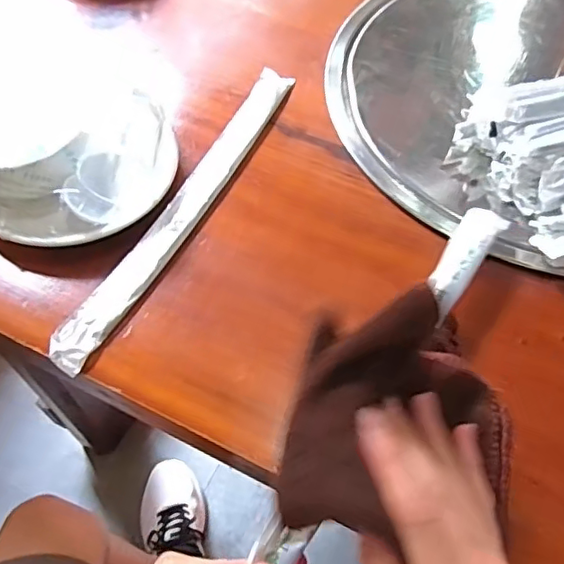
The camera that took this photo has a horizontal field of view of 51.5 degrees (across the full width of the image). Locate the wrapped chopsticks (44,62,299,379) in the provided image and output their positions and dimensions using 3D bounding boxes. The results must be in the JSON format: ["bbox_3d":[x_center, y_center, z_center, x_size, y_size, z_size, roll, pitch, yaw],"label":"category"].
[{"bbox_3d":[-0.067,-0.060,0.429,0.027,0.019,0.294,23,60,14],"label":"wrapped chopsticks"}]

